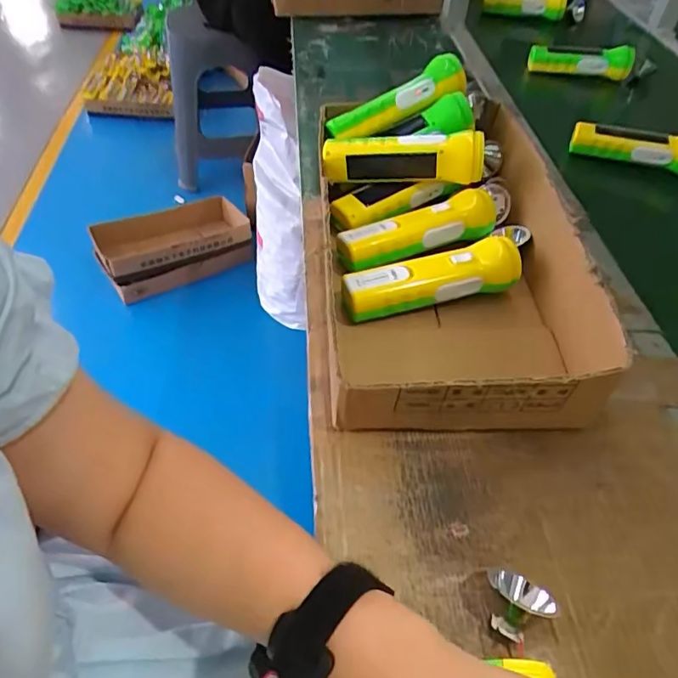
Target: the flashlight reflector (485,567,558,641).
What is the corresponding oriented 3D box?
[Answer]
[{"bbox_3d":[0.112,0.165,0.321,0.035,0.027,0.041,8,6,9],"label":"flashlight reflector"}]

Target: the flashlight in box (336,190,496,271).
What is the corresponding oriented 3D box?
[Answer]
[{"bbox_3d":[0.082,-0.114,0.534,0.165,0.041,0.048,-14,52,-16],"label":"flashlight in box"}]

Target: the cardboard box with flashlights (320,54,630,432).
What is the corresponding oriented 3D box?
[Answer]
[{"bbox_3d":[0.095,-0.111,0.511,0.220,0.108,0.418,1,48,-5],"label":"cardboard box with flashlights"}]

